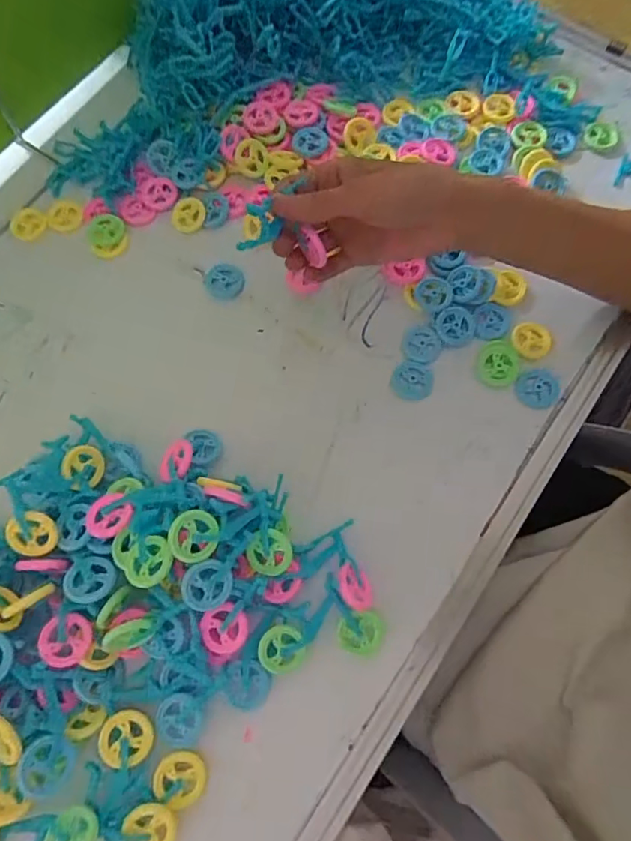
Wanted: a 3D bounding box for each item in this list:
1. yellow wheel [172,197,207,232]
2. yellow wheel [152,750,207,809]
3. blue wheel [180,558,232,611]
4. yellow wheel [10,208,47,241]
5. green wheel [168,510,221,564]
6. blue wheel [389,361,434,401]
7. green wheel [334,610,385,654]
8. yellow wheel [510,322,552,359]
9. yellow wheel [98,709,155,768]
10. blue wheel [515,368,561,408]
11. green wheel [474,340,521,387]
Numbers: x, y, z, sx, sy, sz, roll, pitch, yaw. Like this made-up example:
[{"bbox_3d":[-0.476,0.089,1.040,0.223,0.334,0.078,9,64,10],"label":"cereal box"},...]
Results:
[{"bbox_3d":[-0.106,-0.172,0.430,0.027,0.004,0.032,8,73,3],"label":"yellow wheel"},{"bbox_3d":[-0.080,0.211,0.306,0.029,0.009,0.027,0,73,0],"label":"yellow wheel"},{"bbox_3d":[-0.064,0.097,0.306,0.030,0.004,0.030,1,88,-22],"label":"blue wheel"},{"bbox_3d":[-0.241,-0.165,0.432,0.027,0.009,0.030,-43,77,-12],"label":"yellow wheel"},{"bbox_3d":[-0.071,0.067,0.301,0.028,0.004,0.029,12,78,-16],"label":"green wheel"},{"bbox_3d":[0.073,-0.031,0.386,0.030,0.004,0.028,0,73,0],"label":"blue wheel"},{"bbox_3d":[0.028,0.134,0.328,0.030,0.008,0.025,6,73,3],"label":"green wheel"},{"bbox_3d":[0.163,-0.062,0.391,0.027,0.009,0.028,0,73,0],"label":"yellow wheel"},{"bbox_3d":[-0.111,0.185,0.302,0.030,0.007,0.028,0,73,0],"label":"yellow wheel"},{"bbox_3d":[0.165,-0.025,0.381,0.035,0.004,0.029,-33,75,-9],"label":"blue wheel"},{"bbox_3d":[0.137,-0.043,0.386,0.031,0.007,0.035,32,76,10],"label":"green wheel"}]

